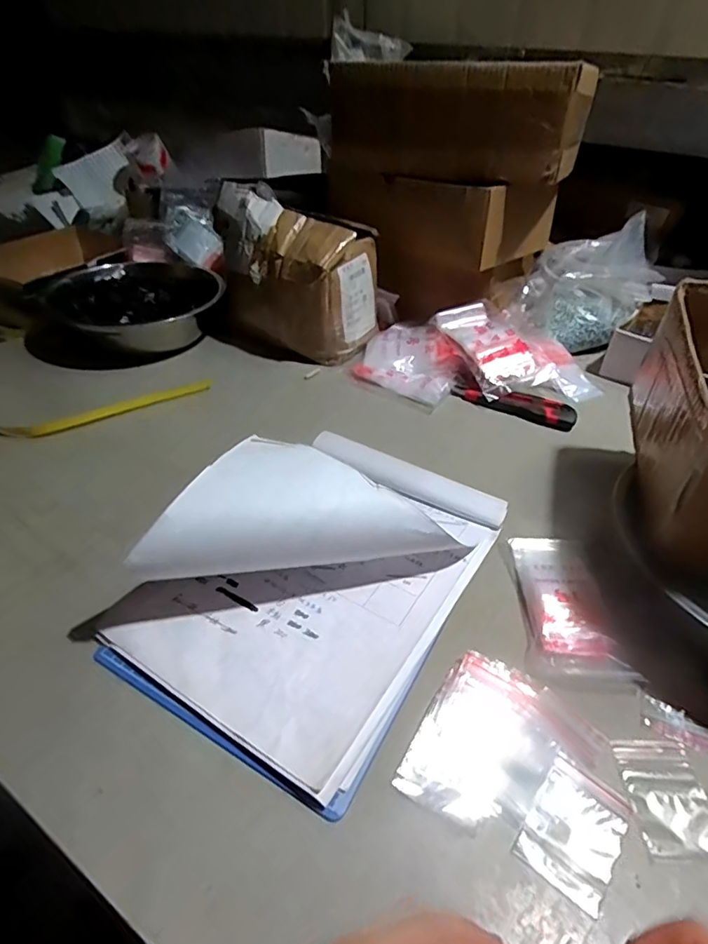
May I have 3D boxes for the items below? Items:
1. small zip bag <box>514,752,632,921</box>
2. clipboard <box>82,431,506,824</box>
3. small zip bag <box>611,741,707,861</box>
[{"bbox_3d":[0.134,0.215,0.323,0.050,0.006,0.071,29,45,28],"label":"small zip bag"},{"bbox_3d":[-0.024,0.046,0.430,0.225,0.105,0.310,23,42,23],"label":"clipboard"},{"bbox_3d":[0.198,0.204,0.337,0.047,0.004,0.066,3,39,-1],"label":"small zip bag"}]

